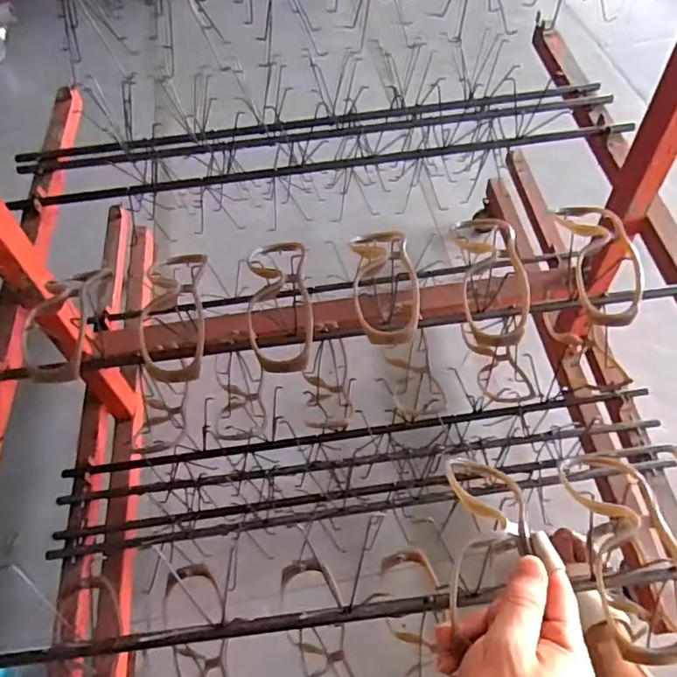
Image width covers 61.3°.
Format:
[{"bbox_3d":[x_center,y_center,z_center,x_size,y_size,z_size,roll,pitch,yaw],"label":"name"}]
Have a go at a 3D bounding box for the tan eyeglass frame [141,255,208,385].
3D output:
[{"bbox_3d":[-0.141,-0.020,0.491,0.058,0.017,0.115,1,76,3],"label":"tan eyeglass frame"}]

